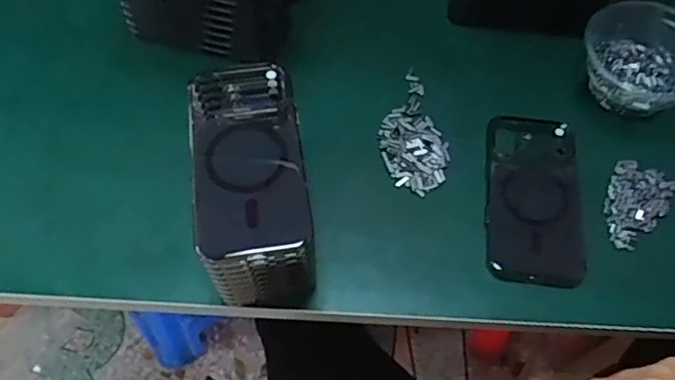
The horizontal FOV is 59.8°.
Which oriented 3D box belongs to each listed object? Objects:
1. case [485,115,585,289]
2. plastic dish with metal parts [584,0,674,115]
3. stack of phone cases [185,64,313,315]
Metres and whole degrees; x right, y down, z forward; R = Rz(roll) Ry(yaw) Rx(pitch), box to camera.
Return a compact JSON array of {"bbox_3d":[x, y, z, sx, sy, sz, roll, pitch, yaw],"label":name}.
[{"bbox_3d":[0.163,0.004,0.490,0.075,0.010,0.155,7,61,1],"label":"case"},{"bbox_3d":[0.288,-0.129,0.546,0.110,0.045,0.118,1,61,-2],"label":"plastic dish with metal parts"},{"bbox_3d":[-0.065,-0.003,0.429,0.085,0.093,0.163,-10,61,-5],"label":"stack of phone cases"}]

